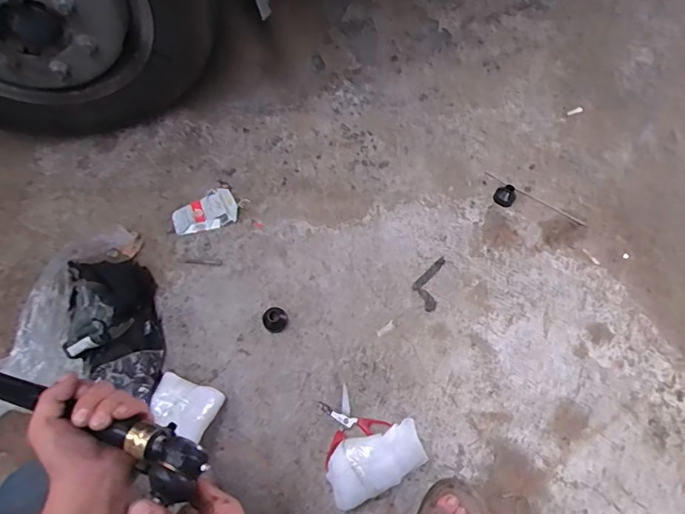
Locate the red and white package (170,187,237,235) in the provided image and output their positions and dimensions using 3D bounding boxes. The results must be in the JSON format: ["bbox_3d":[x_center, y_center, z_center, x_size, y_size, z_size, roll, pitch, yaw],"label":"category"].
[{"bbox_3d":[-0.273,-0.088,0.960,0.123,0.025,0.073,-19,68,-10],"label":"red and white package"}]

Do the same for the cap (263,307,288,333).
[{"bbox_3d":[-0.125,0.111,0.886,0.045,0.039,0.044,1,66,-2],"label":"cap"}]

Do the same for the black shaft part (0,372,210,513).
[{"bbox_3d":[-0.312,0.166,0.501,0.417,0.061,0.070,9,65,23],"label":"black shaft part"}]

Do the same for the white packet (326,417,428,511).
[{"bbox_3d":[0.050,0.328,0.774,0.154,0.087,0.088,-21,68,-11],"label":"white packet"}]

